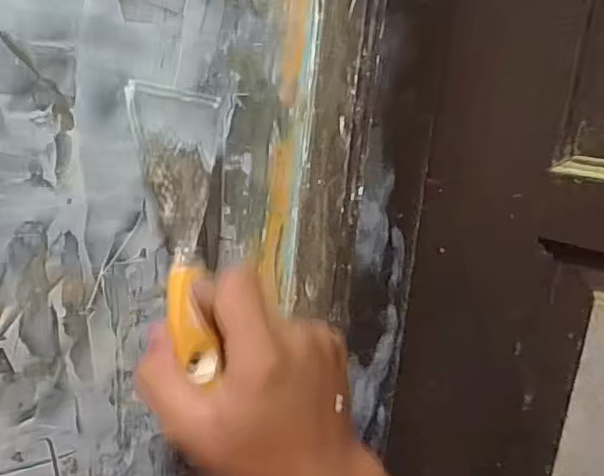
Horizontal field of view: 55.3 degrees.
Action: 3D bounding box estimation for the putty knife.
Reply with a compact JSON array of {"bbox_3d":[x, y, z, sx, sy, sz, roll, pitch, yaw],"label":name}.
[{"bbox_3d":[-0.064,-0.004,0.315,0.052,0.156,0.016,-2,-6,-34],"label":"putty knife"}]

